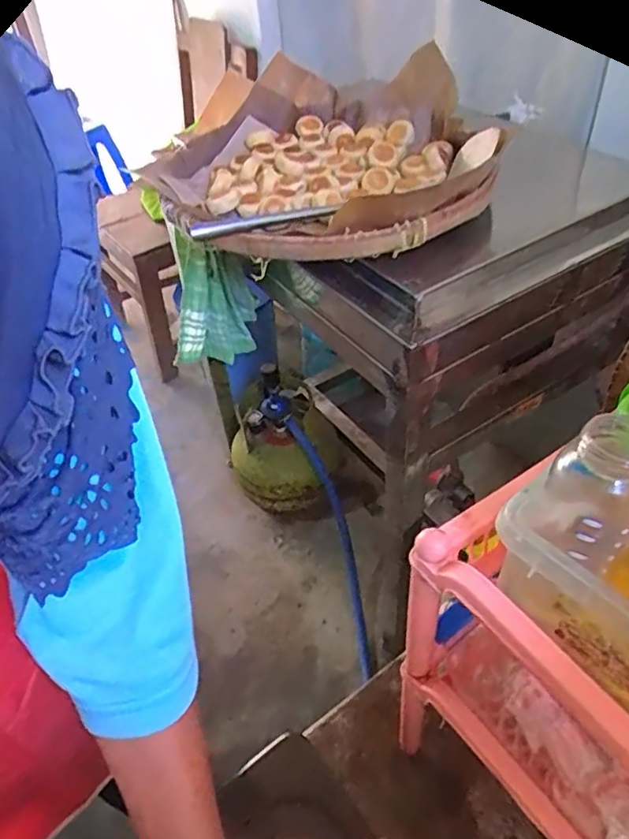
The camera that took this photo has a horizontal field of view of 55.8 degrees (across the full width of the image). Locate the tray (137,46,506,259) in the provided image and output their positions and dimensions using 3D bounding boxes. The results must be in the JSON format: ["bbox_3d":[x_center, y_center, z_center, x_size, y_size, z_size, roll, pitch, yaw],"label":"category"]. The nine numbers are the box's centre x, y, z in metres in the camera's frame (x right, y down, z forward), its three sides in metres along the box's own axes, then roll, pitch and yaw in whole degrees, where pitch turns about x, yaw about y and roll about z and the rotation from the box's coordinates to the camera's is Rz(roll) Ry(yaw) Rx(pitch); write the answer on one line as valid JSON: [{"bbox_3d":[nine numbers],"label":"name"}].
[{"bbox_3d":[0.024,-0.357,0.783,0.407,0.086,0.476,11,46,16],"label":"tray"}]

